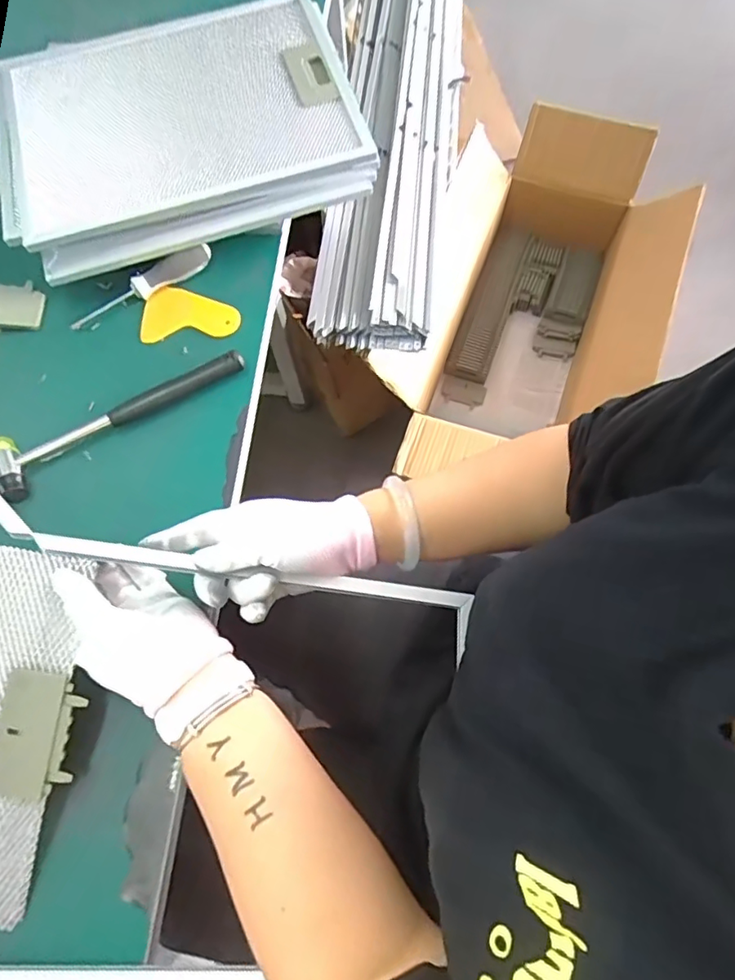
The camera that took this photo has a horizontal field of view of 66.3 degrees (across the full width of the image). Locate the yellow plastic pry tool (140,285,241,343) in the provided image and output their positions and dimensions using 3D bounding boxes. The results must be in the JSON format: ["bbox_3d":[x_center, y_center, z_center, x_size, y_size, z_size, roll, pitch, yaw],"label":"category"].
[{"bbox_3d":[-0.182,-0.183,0.578,0.098,0.011,0.061,-6,68,1],"label":"yellow plastic pry tool"}]

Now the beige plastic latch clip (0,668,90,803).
[{"bbox_3d":[-0.237,0.174,0.401,0.057,0.005,0.086,9,84,1],"label":"beige plastic latch clip"}]

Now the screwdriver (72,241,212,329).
[{"bbox_3d":[-0.234,-0.212,0.584,0.155,0.024,0.029,-28,70,-8],"label":"screwdriver"}]

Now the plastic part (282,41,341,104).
[{"bbox_3d":[-0.057,-0.428,0.580,0.042,0.020,0.074,-21,69,-5],"label":"plastic part"}]

